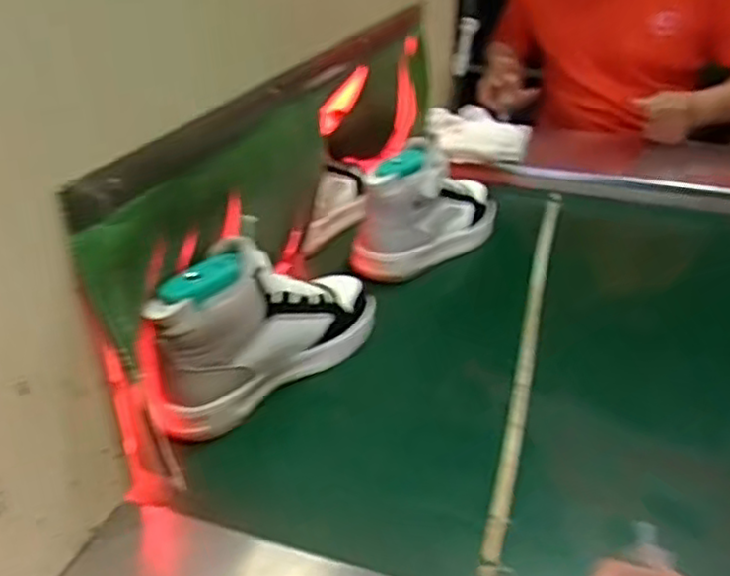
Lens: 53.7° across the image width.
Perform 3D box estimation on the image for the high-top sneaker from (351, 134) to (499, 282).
[{"bbox_3d":[0.085,-0.111,0.891,0.076,0.144,0.214,21,35,32],"label":"high-top sneaker"}]

